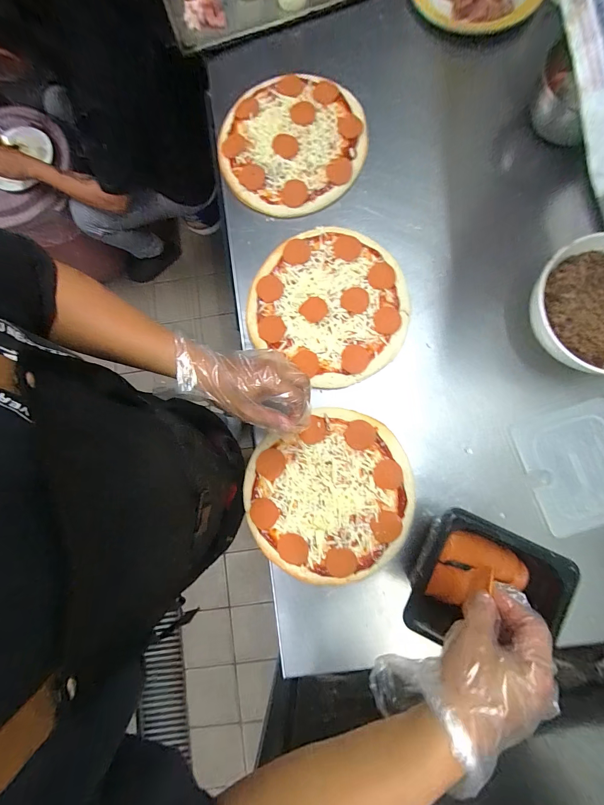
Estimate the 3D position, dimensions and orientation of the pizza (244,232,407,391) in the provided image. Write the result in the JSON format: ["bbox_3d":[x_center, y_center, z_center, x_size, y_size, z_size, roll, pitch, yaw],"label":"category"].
[{"bbox_3d":[0.050,-0.165,0.535,0.252,0.033,0.245,0,79,-1],"label":"pizza"}]

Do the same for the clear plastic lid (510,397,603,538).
[{"bbox_3d":[0.420,0.095,0.485,0.159,0.015,0.170,-17,82,-1],"label":"clear plastic lid"}]

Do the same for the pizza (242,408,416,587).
[{"bbox_3d":[0.044,0.145,0.500,0.255,0.036,0.238,-1,81,4],"label":"pizza"}]

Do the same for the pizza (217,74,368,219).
[{"bbox_3d":[-0.017,-0.476,0.591,0.258,0.033,0.276,0,82,1],"label":"pizza"}]

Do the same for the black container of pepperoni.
[{"bbox_3d":[0.234,0.240,0.425,0.165,0.078,0.152,24,79,4],"label":"black container of pepperoni"}]

